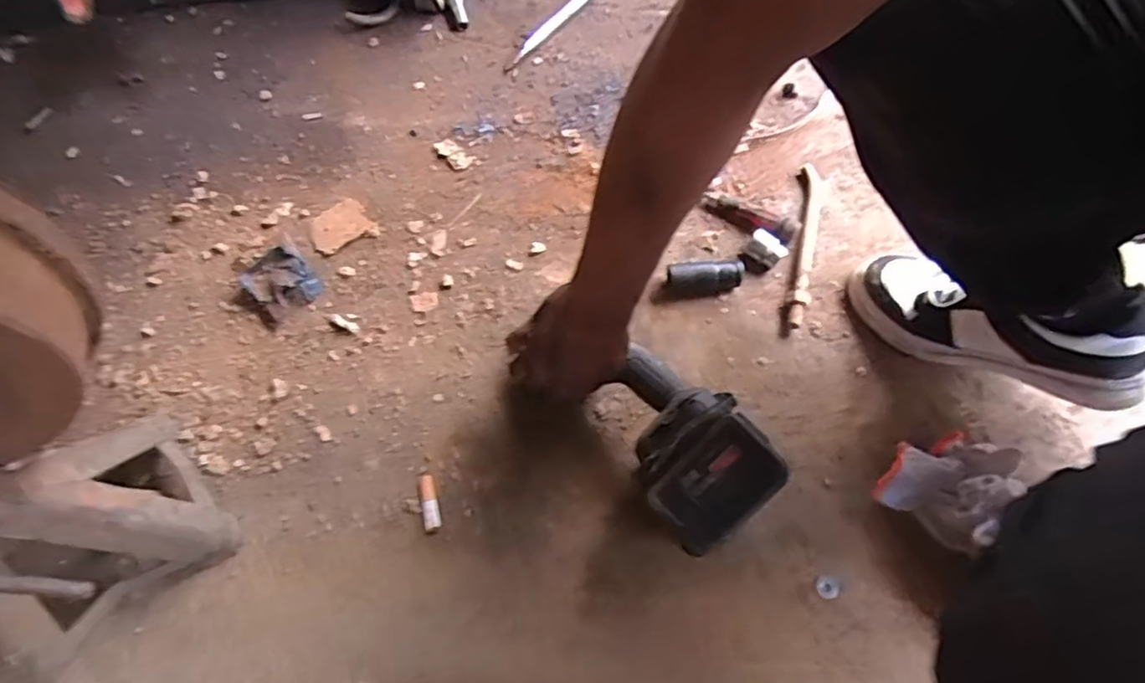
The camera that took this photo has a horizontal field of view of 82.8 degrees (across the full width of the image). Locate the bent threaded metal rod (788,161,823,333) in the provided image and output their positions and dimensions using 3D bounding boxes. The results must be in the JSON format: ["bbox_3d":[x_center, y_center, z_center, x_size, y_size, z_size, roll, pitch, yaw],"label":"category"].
[{"bbox_3d":[0.270,-0.117,0.745,0.029,0.018,0.226,11,65,4],"label":"bent threaded metal rod"}]

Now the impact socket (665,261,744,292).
[{"bbox_3d":[0.146,-0.069,0.713,0.081,0.029,0.028,-6,65,-4],"label":"impact socket"}]

